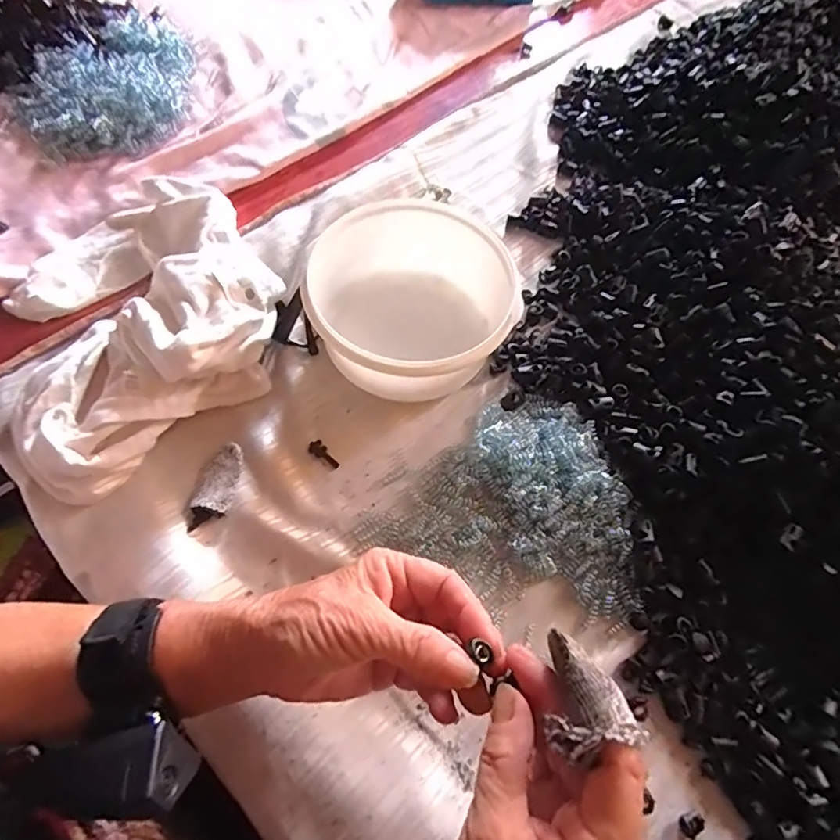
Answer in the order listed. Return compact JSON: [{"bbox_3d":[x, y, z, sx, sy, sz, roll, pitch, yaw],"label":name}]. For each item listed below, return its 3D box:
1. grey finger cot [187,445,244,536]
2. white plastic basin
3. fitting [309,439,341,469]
[{"bbox_3d":[-0.149,0.049,0.381,0.025,0.006,0.066,9,62,2],"label":"grey finger cot"},{"bbox_3d":[-0.007,-0.092,0.421,0.136,0.085,0.160,-28,70,-18],"label":"white plastic basin"},{"bbox_3d":[-0.075,0.026,0.400,0.030,0.004,0.011,42,68,17],"label":"fitting"}]

